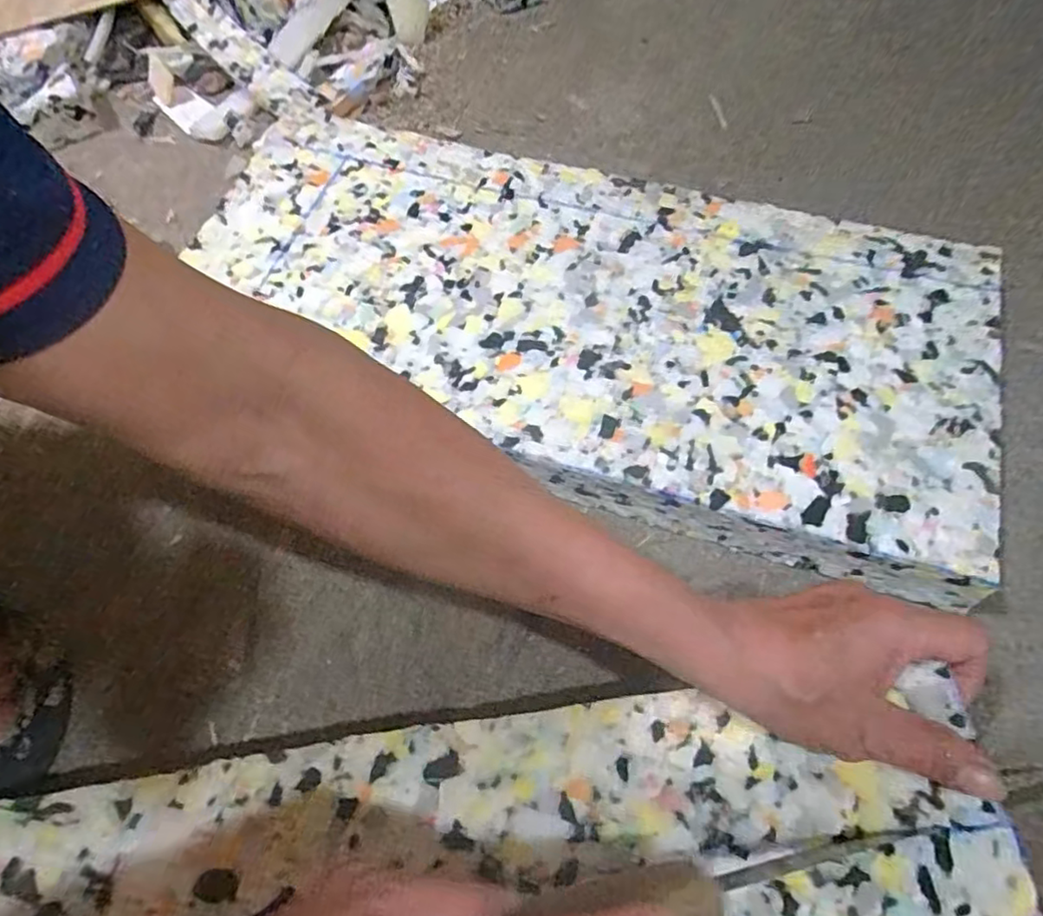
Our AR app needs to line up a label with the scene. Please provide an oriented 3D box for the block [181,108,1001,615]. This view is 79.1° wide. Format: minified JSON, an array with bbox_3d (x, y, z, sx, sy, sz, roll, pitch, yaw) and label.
[{"bbox_3d":[0.029,-0.107,0.471,0.584,0.047,0.276,17,64,10],"label":"block"}]

